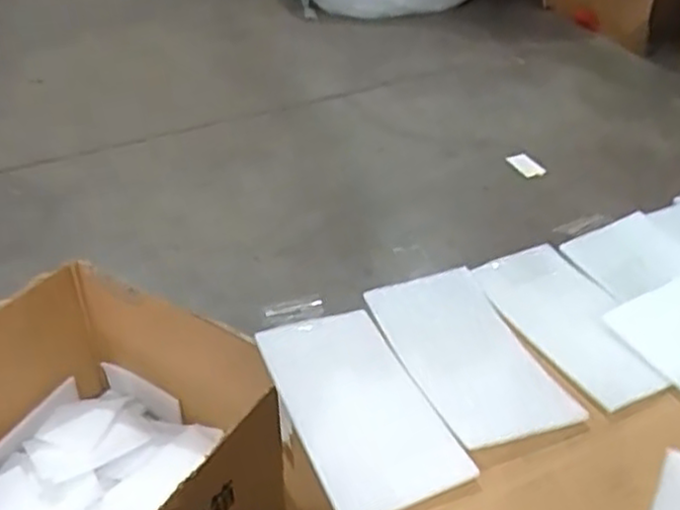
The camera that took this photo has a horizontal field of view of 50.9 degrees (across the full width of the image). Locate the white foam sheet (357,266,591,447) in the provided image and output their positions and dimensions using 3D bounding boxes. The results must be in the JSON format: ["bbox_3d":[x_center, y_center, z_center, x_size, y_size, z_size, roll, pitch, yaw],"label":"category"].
[{"bbox_3d":[0.078,0.059,0.451,0.079,0.006,0.141,-14,41,-18],"label":"white foam sheet"}]

